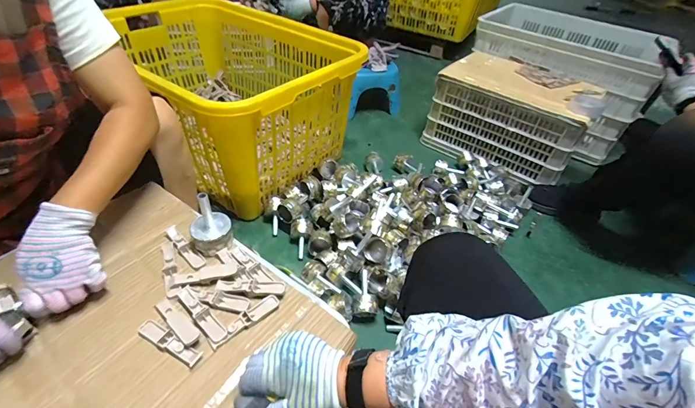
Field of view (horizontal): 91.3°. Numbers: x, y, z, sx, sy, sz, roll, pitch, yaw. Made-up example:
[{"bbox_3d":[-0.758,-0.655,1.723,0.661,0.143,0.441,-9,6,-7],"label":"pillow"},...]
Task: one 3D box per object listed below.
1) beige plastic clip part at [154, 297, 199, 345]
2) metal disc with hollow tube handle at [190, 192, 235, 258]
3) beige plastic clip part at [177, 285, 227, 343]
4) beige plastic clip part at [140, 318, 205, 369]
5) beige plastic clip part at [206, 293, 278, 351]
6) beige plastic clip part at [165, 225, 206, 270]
[{"bbox_3d":[-0.228,0.155,0.453,0.085,0.008,0.019,33,49,26],"label":"beige plastic clip part"},{"bbox_3d":[-0.221,0.027,0.543,0.063,0.091,0.059,-25,51,-29],"label":"metal disc with hollow tube handle"},{"bbox_3d":[-0.200,0.148,0.464,0.101,0.009,0.022,34,50,27],"label":"beige plastic clip part"},{"bbox_3d":[-0.228,0.176,0.434,0.094,0.009,0.021,22,45,16],"label":"beige plastic clip part"},{"bbox_3d":[-0.138,0.160,0.463,0.022,0.014,0.101,37,51,28],"label":"beige plastic clip part"},{"bbox_3d":[-0.262,0.069,0.547,0.090,0.016,0.020,34,50,27],"label":"beige plastic clip part"}]

